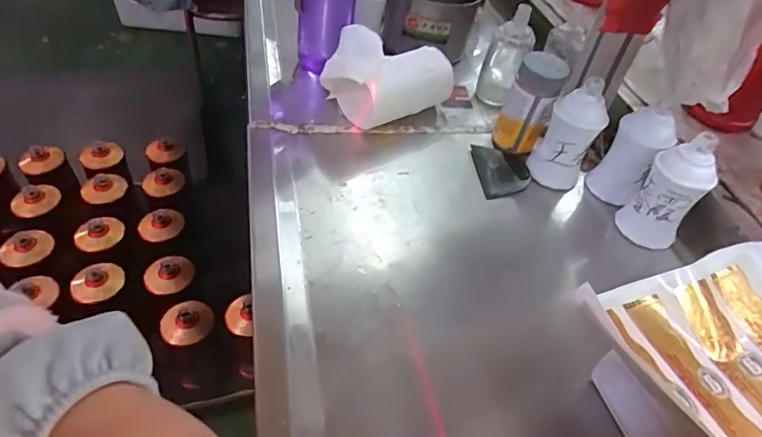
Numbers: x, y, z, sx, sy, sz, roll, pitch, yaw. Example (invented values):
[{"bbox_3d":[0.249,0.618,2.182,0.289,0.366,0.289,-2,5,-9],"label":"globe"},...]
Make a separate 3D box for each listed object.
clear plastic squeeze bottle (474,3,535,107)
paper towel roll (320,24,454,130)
[{"bbox_3d":[0.160,-0.207,0.634,0.053,0.113,0.046,14,46,5],"label":"clear plastic squeeze bottle"},{"bbox_3d":[-0.002,-0.168,0.599,0.141,0.081,0.114,-31,57,-32],"label":"paper towel roll"}]

